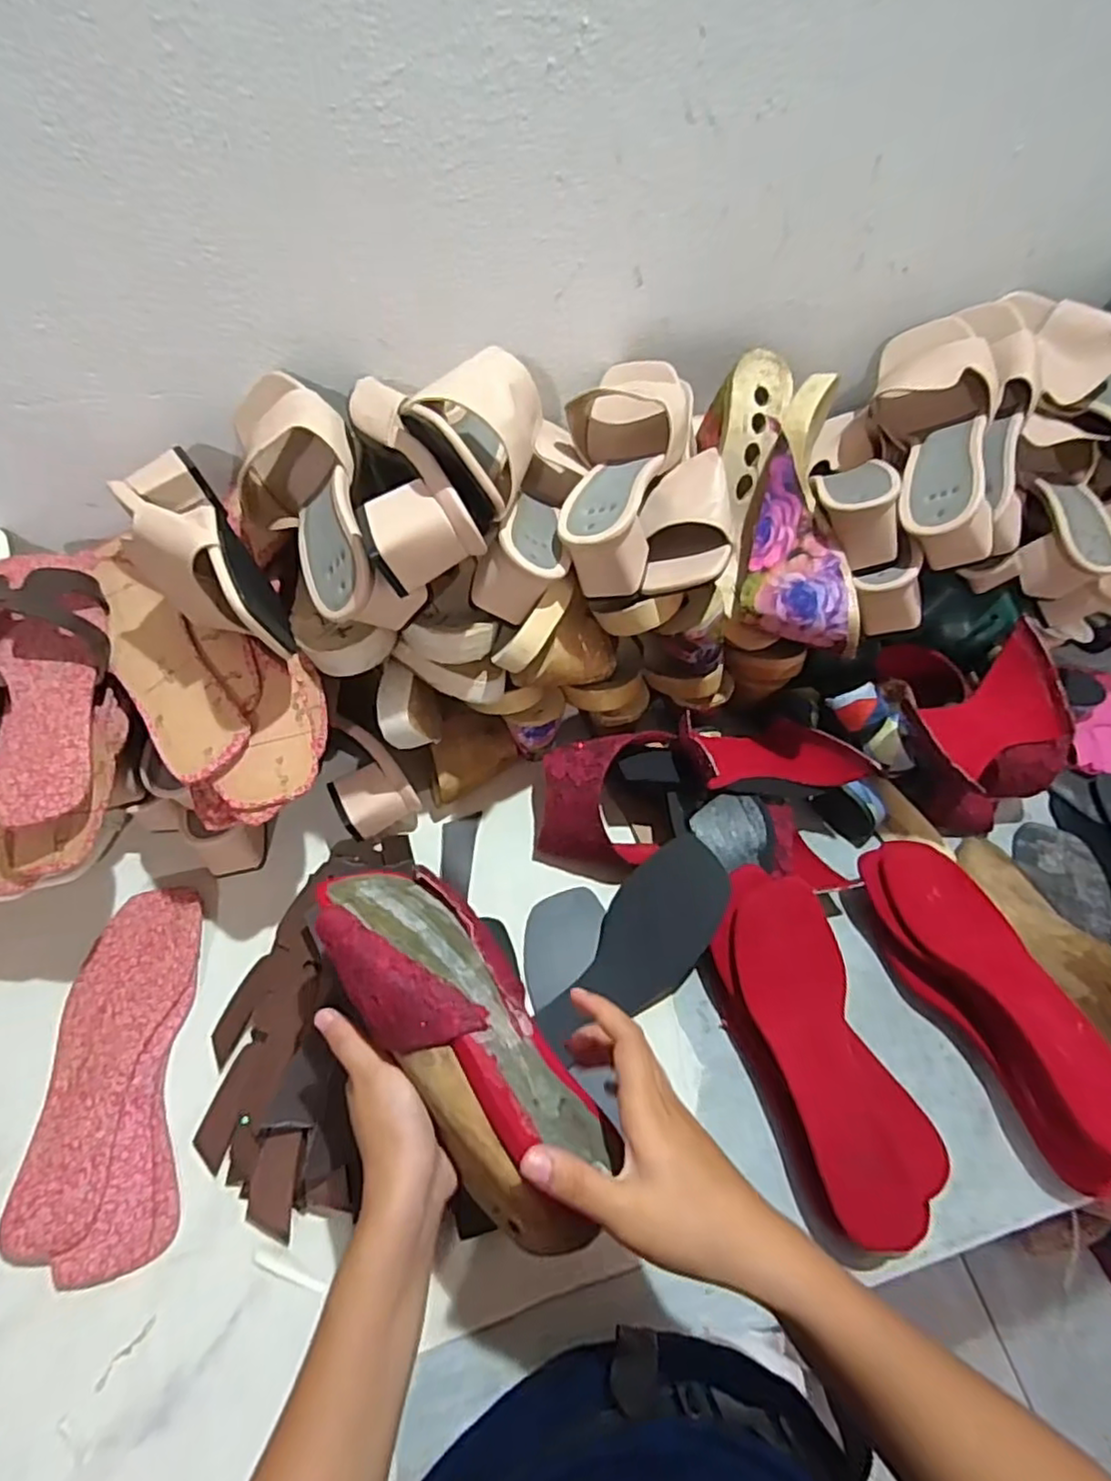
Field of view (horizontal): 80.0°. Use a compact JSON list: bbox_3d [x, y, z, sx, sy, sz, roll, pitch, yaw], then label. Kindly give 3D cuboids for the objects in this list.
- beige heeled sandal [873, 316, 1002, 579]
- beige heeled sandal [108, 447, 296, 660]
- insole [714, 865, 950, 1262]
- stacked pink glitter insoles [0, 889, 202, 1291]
[{"bbox_3d":[0.312,-0.258,0.552,0.085,0.092,0.243,21,71,-39],"label":"beige heeled sandal"},{"bbox_3d":[-0.247,-0.127,0.466,0.066,0.095,0.234,-28,49,-20],"label":"beige heeled sandal"},{"bbox_3d":[0.194,0.213,0.480,0.085,0.035,0.243,-14,59,-12],"label":"insole"},{"bbox_3d":[-0.320,0.238,0.483,0.094,0.016,0.248,-7,58,-8],"label":"stacked pink glitter insoles"}]

